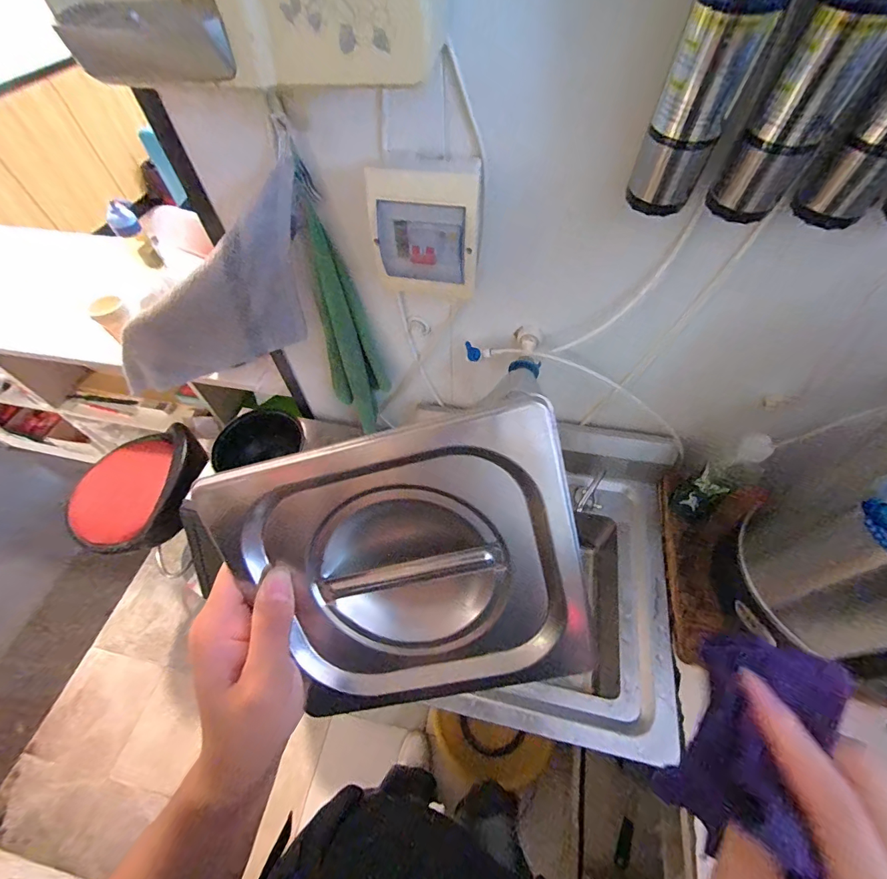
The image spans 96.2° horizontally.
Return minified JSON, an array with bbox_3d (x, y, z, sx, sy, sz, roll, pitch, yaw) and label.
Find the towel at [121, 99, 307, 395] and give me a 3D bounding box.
[{"bbox_3d":[-0.293,-0.197,0.583,0.454,0.196,0.048,-42,56,20],"label":"towel"}]

